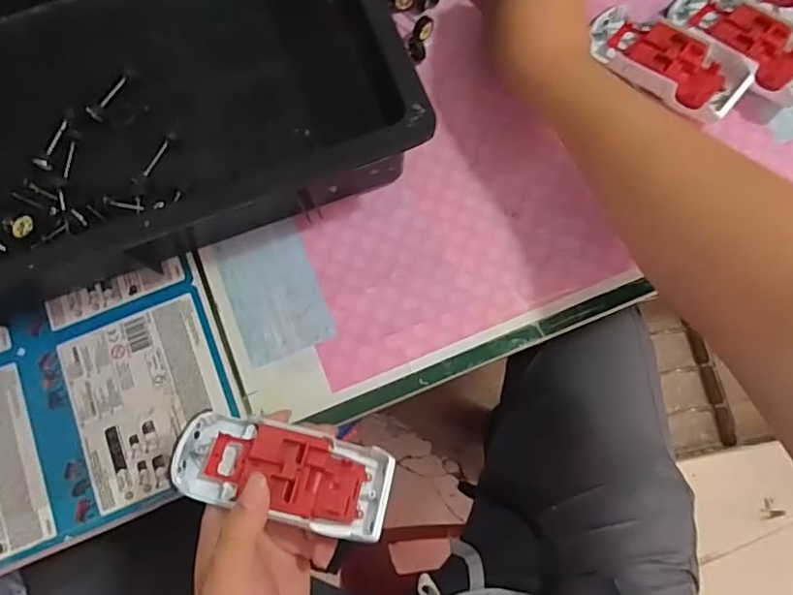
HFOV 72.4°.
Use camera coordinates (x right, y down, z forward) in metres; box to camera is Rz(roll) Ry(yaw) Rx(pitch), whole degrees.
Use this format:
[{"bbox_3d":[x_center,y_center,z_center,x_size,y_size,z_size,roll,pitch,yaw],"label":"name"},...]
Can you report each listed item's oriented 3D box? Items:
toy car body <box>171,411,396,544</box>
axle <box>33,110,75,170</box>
[{"bbox_3d":[-0.068,0.106,0.332,0.129,0.033,0.051,15,78,0],"label":"toy car body"},{"bbox_3d":[-0.280,-0.129,0.445,0.017,0.009,0.055,13,78,5],"label":"axle"}]

